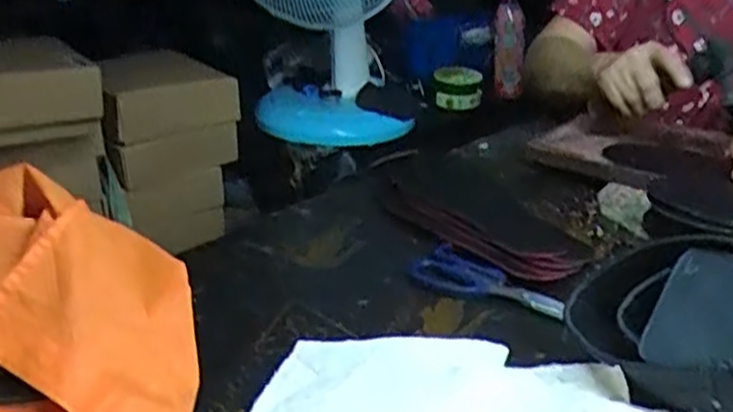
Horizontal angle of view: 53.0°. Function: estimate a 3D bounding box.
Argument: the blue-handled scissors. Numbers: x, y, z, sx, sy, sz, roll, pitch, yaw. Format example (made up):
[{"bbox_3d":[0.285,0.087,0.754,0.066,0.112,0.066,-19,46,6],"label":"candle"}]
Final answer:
[{"bbox_3d":[0.112,0.072,0.692,0.144,0.011,0.057,19,33,33],"label":"blue-handled scissors"}]

